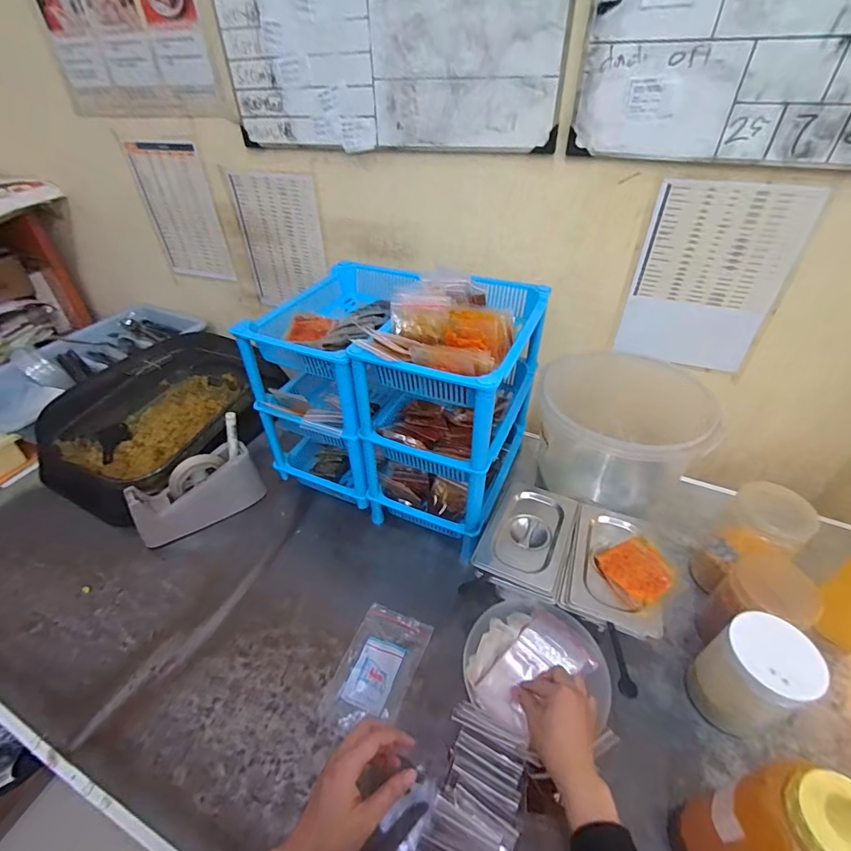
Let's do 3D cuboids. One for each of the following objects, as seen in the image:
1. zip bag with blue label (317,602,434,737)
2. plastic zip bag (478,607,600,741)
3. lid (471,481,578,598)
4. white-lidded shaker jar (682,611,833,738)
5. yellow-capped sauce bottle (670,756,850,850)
[{"bbox_3d":[-0.063,0.318,0.566,0.095,0.008,0.153,15,43,17],"label":"zip bag with blue label"},{"bbox_3d":[0.129,0.297,0.524,0.142,0.023,0.087,-30,43,-27],"label":"plastic zip bag"},{"bbox_3d":[0.151,0.147,0.623,0.111,0.019,0.176,17,44,19],"label":"lid"},{"bbox_3d":[0.371,0.291,0.499,0.079,0.138,0.084,0,41,0],"label":"white-lidded shaker jar"},{"bbox_3d":[0.280,0.352,0.363,0.064,0.228,0.076,2,41,3],"label":"yellow-capped sauce bottle"}]

